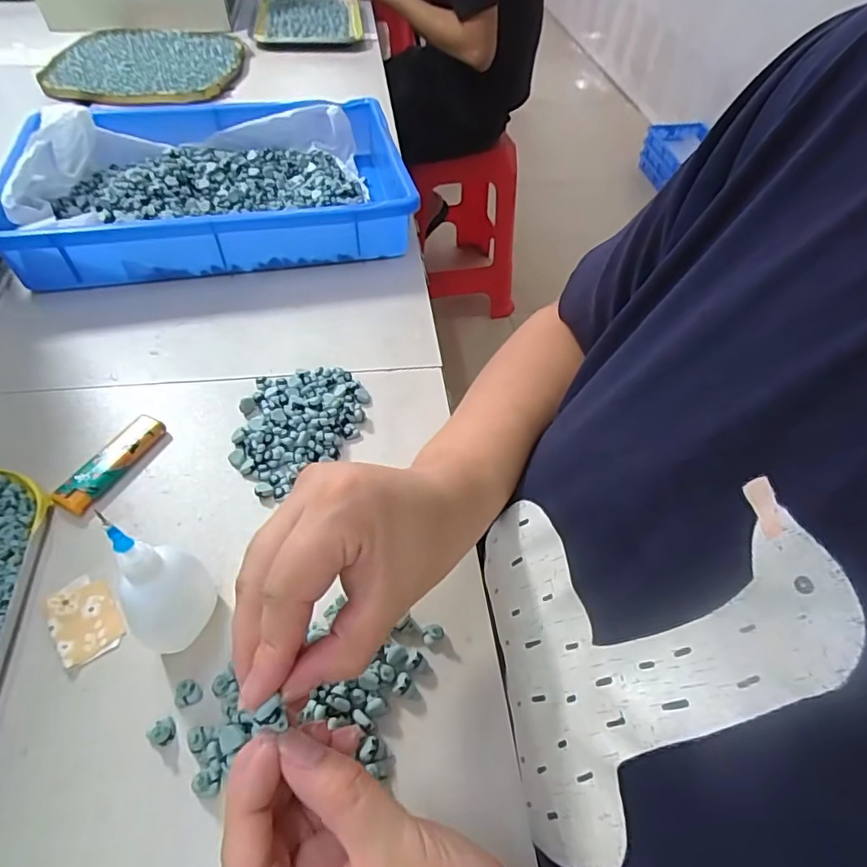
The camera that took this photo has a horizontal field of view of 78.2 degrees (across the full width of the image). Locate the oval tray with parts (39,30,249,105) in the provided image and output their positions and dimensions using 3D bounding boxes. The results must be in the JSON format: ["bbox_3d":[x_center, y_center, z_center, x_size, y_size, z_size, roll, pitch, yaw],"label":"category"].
[{"bbox_3d":[-0.423,-0.544,0.784,0.258,0.020,0.260,6,49,-1],"label":"oval tray with parts"}]

